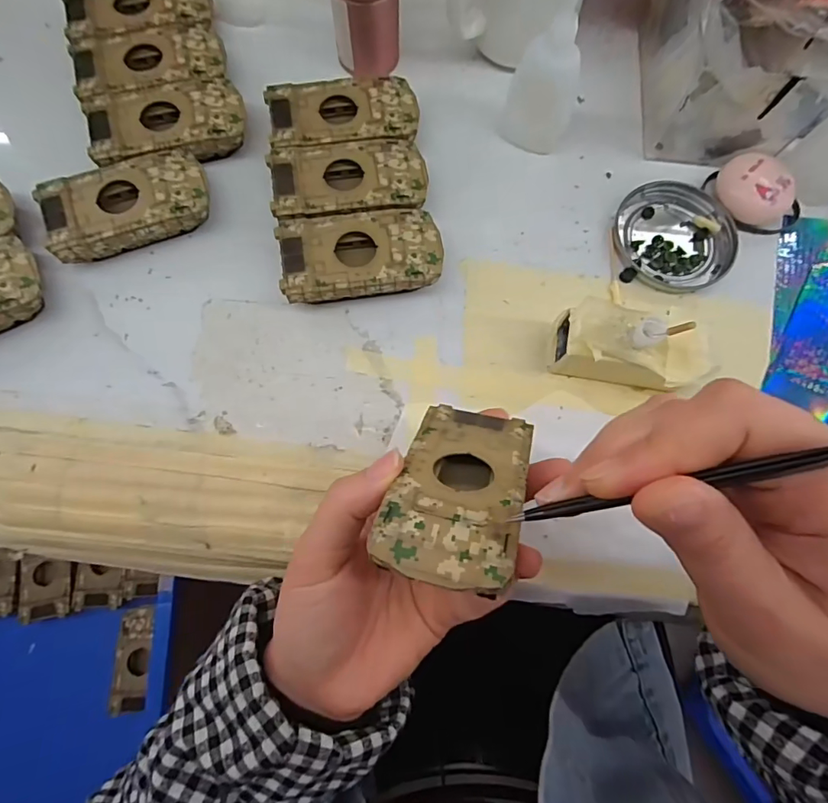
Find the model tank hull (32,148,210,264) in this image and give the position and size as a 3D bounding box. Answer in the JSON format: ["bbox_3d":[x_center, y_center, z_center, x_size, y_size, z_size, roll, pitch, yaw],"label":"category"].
[{"bbox_3d":[-0.176,-0.123,0.306,0.093,0.025,0.051,-21,75,-7],"label":"model tank hull"}]

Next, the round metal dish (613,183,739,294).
[{"bbox_3d":[0.174,-0.112,0.328,0.075,0.007,0.077,0,74,-1],"label":"round metal dish"}]

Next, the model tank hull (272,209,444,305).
[{"bbox_3d":[-0.031,-0.089,0.303,0.095,0.024,0.053,-8,74,-4],"label":"model tank hull"}]

